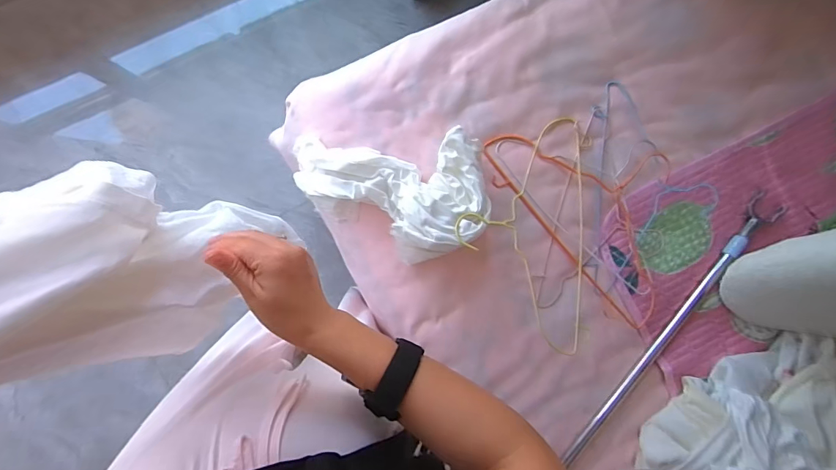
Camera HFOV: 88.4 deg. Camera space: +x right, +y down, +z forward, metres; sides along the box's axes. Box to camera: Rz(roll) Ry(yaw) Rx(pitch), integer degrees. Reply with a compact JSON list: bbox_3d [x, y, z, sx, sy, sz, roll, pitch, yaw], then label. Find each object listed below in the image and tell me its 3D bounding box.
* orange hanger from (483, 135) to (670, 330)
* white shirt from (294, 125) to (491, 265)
[{"bbox_3d":[0.341,-0.060,0.772,0.240,0.041,0.438,-42,93,6],"label":"orange hanger"},{"bbox_3d":[-0.047,-0.063,0.729,0.322,0.105,0.219,-3,93,-5],"label":"white shirt"}]

